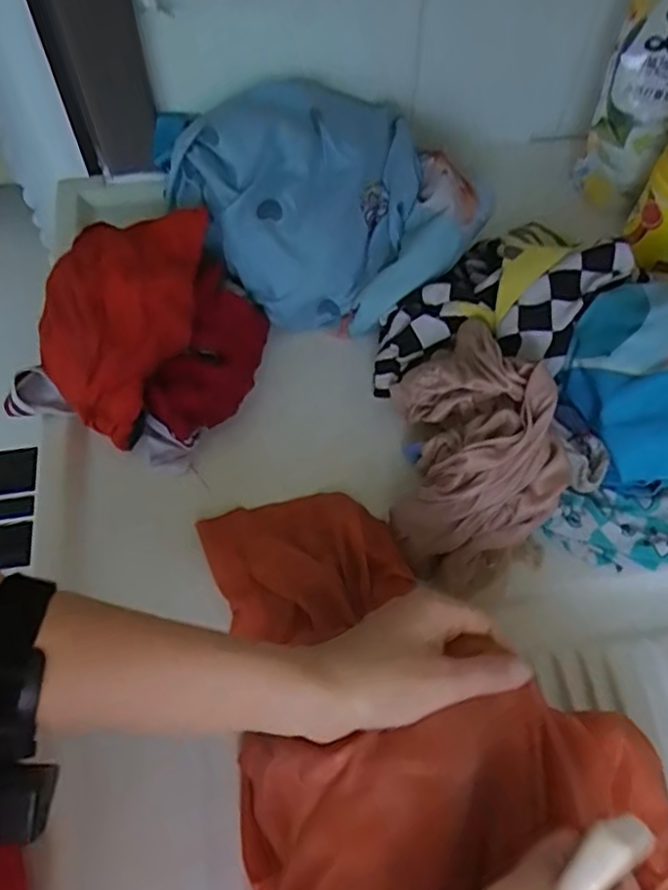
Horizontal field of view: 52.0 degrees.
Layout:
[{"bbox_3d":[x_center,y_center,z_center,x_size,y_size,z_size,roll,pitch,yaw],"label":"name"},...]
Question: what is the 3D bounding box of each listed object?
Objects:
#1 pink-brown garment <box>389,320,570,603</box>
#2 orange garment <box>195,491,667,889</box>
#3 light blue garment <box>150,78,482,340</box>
[{"bbox_3d":[0.096,0.006,0.454,0.103,0.089,0.165,8,61,4],"label":"pink-brown garment"},{"bbox_3d":[0.063,0.160,0.362,0.212,0.104,0.356,-13,62,-8],"label":"orange garment"},{"bbox_3d":[-0.017,-0.199,0.557,0.180,0.108,0.229,-37,67,-19],"label":"light blue garment"}]

